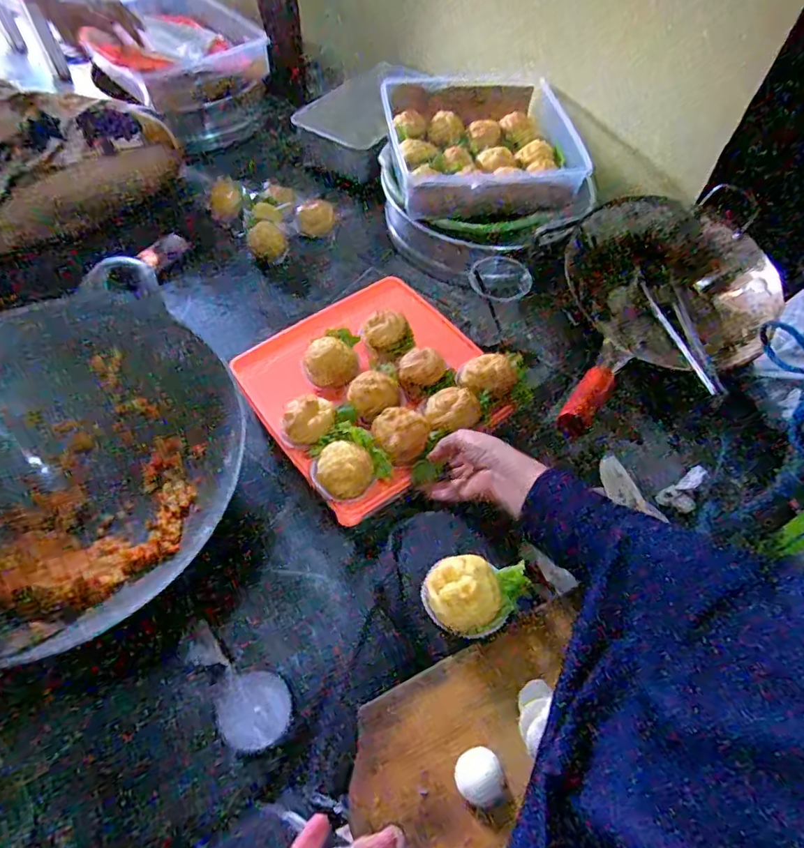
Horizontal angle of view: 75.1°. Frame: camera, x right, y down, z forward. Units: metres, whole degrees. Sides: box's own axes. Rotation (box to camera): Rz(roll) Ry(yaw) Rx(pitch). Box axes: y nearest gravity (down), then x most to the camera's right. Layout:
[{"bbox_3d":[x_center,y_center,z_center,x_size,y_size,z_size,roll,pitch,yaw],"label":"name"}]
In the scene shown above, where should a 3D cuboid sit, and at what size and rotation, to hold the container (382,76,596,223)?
[{"bbox_3d":[0.136,-0.463,0.887,0.313,0.083,0.343,-6,58,-6],"label":"container"}]

